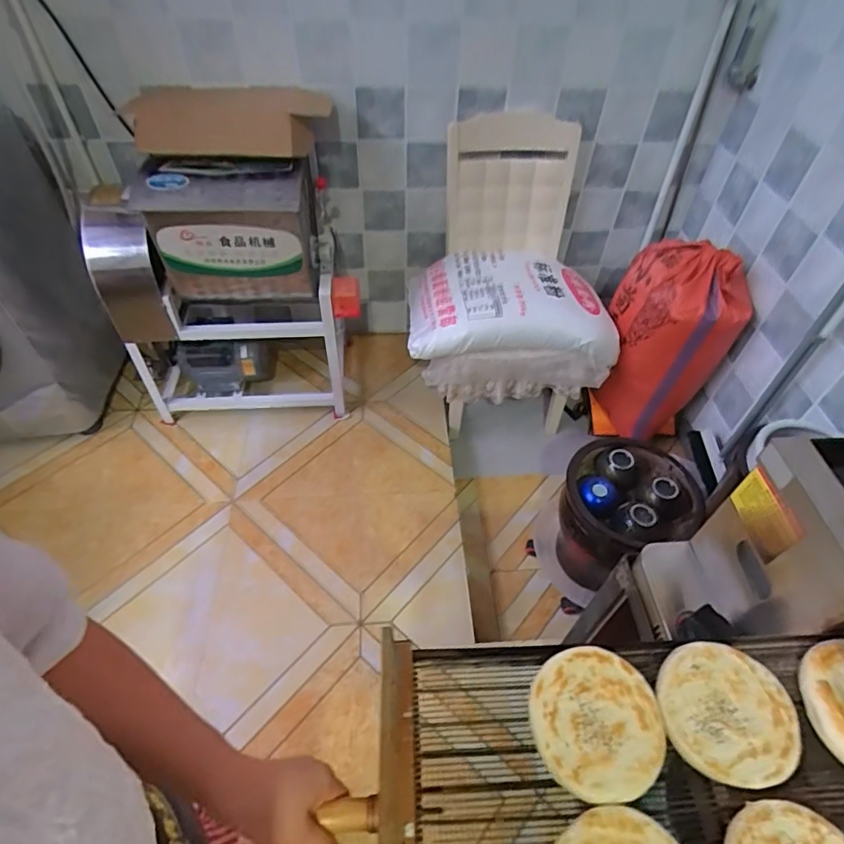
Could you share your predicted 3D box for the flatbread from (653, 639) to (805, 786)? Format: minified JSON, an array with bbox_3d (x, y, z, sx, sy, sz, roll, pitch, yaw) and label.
[{"bbox_3d":[0.297,0.279,0.501,0.123,0.016,0.119,1,49,-1],"label":"flatbread"}]

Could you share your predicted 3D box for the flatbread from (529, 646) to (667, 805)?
[{"bbox_3d":[0.168,0.287,0.496,0.121,0.014,0.124,1,49,-1],"label":"flatbread"}]

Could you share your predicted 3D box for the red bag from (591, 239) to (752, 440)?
[{"bbox_3d":[0.775,-0.260,1.665,0.313,0.573,0.315,-10,51,-11],"label":"red bag"}]

